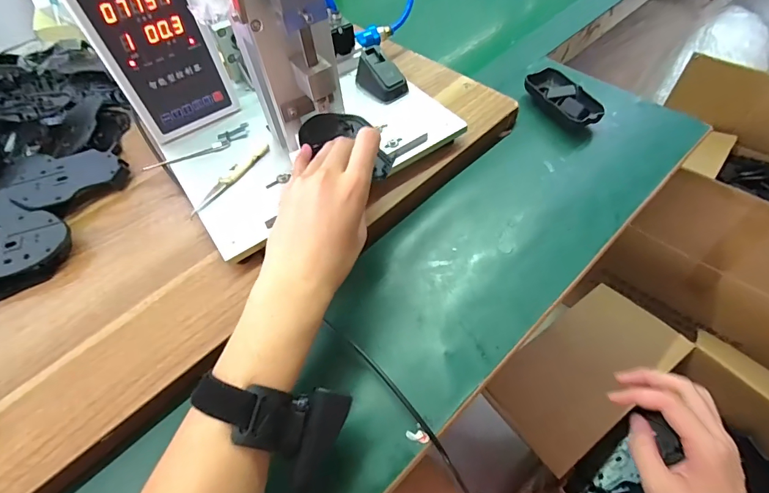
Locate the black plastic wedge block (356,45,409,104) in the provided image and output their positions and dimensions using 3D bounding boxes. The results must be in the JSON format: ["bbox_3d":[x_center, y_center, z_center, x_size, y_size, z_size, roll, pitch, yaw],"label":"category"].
[{"bbox_3d":[-0.006,-0.211,0.508,0.046,0.036,0.065,-35,62,-21],"label":"black plastic wedge block"}]

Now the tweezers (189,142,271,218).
[{"bbox_3d":[-0.166,-0.074,0.445,0.014,0.004,0.116,30,61,20],"label":"tweezers"}]

